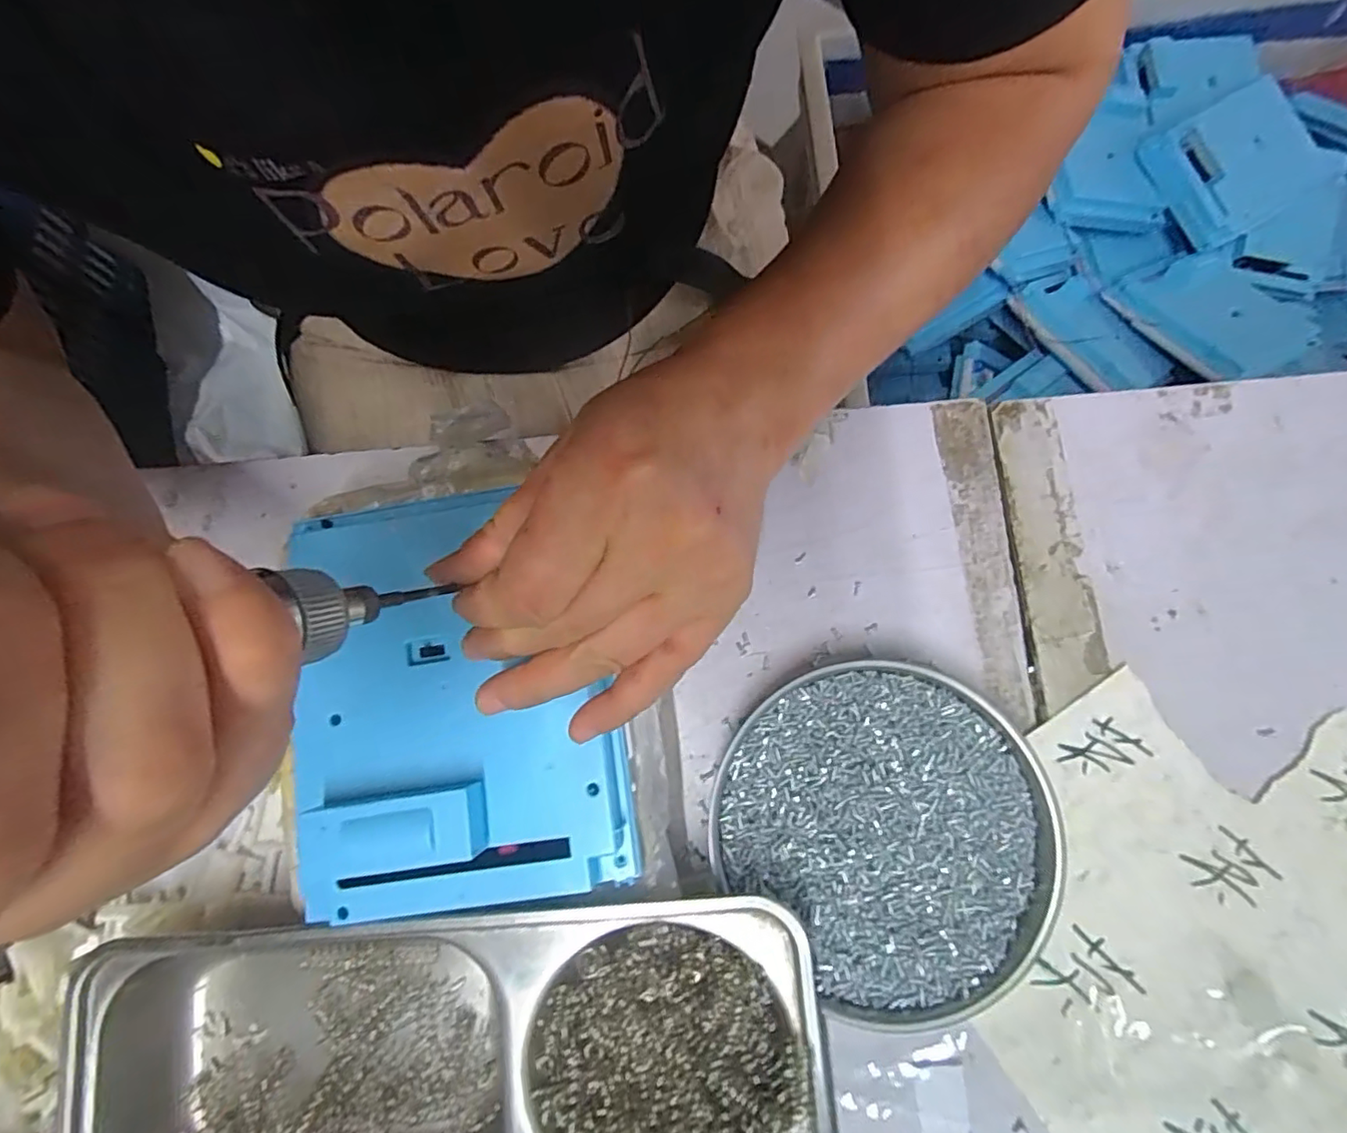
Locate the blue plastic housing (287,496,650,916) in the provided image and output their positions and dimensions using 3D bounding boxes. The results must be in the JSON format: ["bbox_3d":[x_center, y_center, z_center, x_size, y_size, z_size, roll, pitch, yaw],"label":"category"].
[{"bbox_3d":[-0.088,0.046,0.234,0.119,0.029,0.161,-11,77,-2],"label":"blue plastic housing"}]

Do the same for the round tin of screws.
[{"bbox_3d":[0.089,0.110,0.256,0.137,0.022,0.124,43,84,10],"label":"round tin of screws"}]

